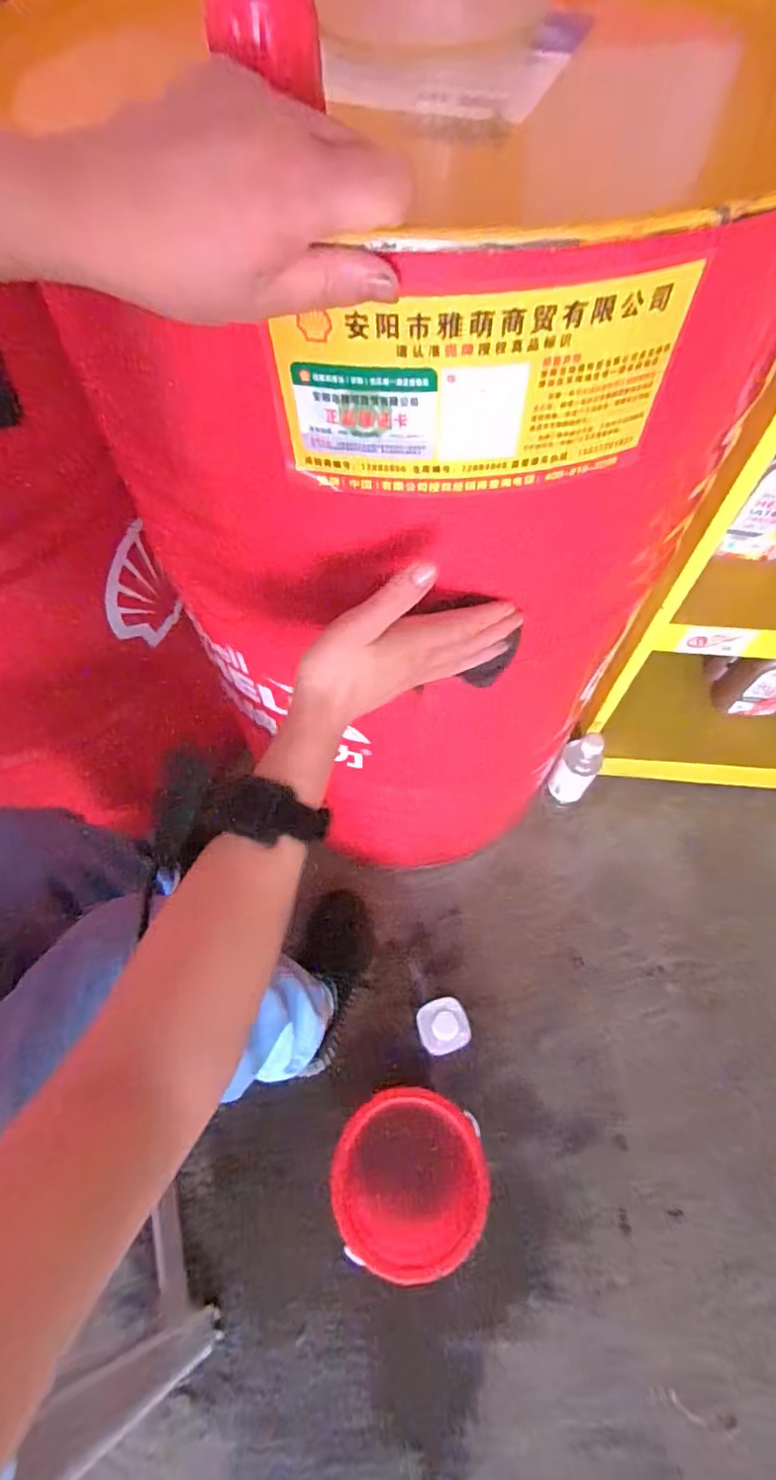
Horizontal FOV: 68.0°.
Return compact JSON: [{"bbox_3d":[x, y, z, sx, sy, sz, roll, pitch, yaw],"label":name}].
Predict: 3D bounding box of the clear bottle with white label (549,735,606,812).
[{"bbox_3d":[0.313,0.050,0.955,0.065,0.165,0.048,34,67,17],"label":"clear bottle with white label"}]

